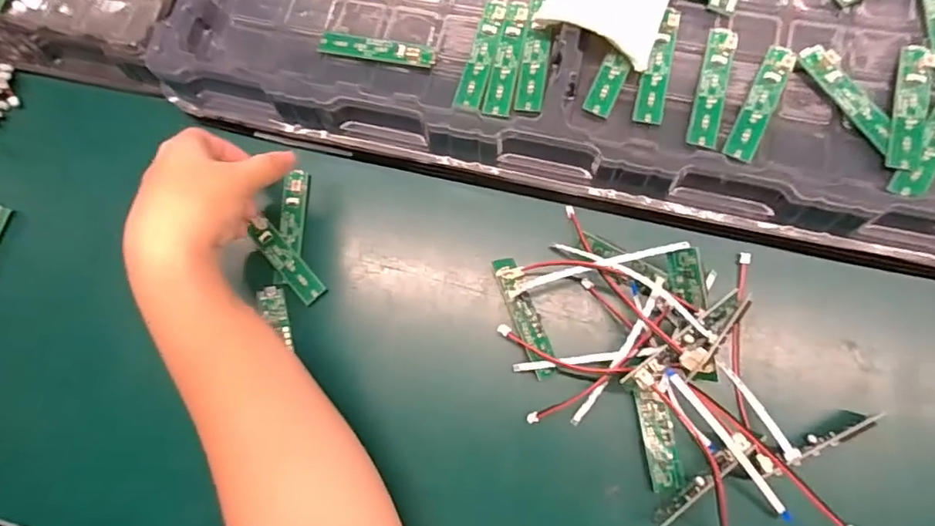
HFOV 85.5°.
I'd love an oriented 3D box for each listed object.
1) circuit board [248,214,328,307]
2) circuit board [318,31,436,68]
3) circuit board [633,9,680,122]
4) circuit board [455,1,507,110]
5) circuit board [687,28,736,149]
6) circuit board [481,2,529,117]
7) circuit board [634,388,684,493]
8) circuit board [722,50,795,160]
[{"bbox_3d":[-0.130,-0.001,0.361,0.020,0.007,0.072,-42,78,1],"label":"circuit board"},{"bbox_3d":[-0.064,-0.152,0.356,0.082,0.006,0.018,10,78,8],"label":"circuit board"},{"bbox_3d":[0.125,-0.128,0.335,0.018,0.007,0.076,12,86,8],"label":"circuit board"},{"bbox_3d":[0.010,-0.143,0.346,0.016,0.004,0.080,14,82,10],"label":"circuit board"},{"bbox_3d":[0.160,-0.114,0.330,0.018,0.010,0.084,14,86,9],"label":"circuit board"},{"bbox_3d":[0.026,-0.139,0.343,0.018,0.004,0.082,10,83,10],"label":"circuit board"},{"bbox_3d":[0.119,0.109,0.316,0.020,0.006,0.060,-10,83,6],"label":"circuit board"},{"bbox_3d":[0.186,-0.102,0.321,0.018,0.005,0.079,24,82,17],"label":"circuit board"}]

